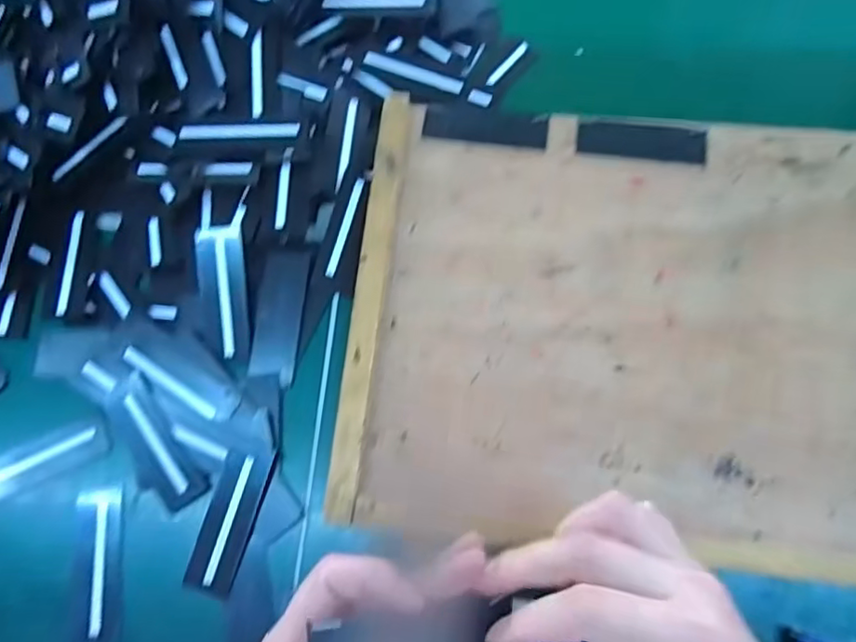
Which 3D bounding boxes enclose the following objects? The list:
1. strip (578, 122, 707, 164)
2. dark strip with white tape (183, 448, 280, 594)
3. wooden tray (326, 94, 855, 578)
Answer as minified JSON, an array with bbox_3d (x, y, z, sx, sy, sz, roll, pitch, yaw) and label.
[{"bbox_3d":[0.154,-0.130,0.437,0.089,0.007,0.025,8,74,5],"label":"strip"},{"bbox_3d":[-0.125,0.125,0.380,0.030,0.006,0.086,18,81,-2],"label":"dark strip with white tape"},{"bbox_3d":[0.196,0.000,0.386,0.490,0.027,0.292,5,71,4],"label":"wooden tray"}]

